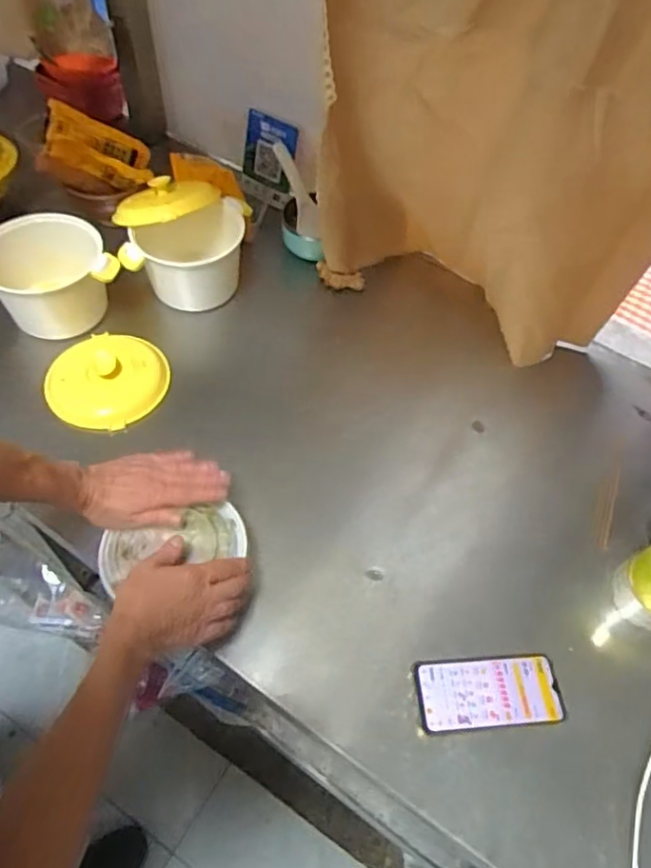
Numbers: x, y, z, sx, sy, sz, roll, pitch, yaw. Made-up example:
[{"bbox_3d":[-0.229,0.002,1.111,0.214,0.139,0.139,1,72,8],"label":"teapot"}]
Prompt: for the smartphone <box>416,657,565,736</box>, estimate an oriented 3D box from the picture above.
[{"bbox_3d":[0.183,0.292,0.688,0.162,0.012,0.075,-2,55,-4],"label":"smartphone"}]

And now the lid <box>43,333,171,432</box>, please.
[{"bbox_3d":[-0.320,-0.085,0.891,0.170,0.032,0.170,28,57,15],"label":"lid"}]

